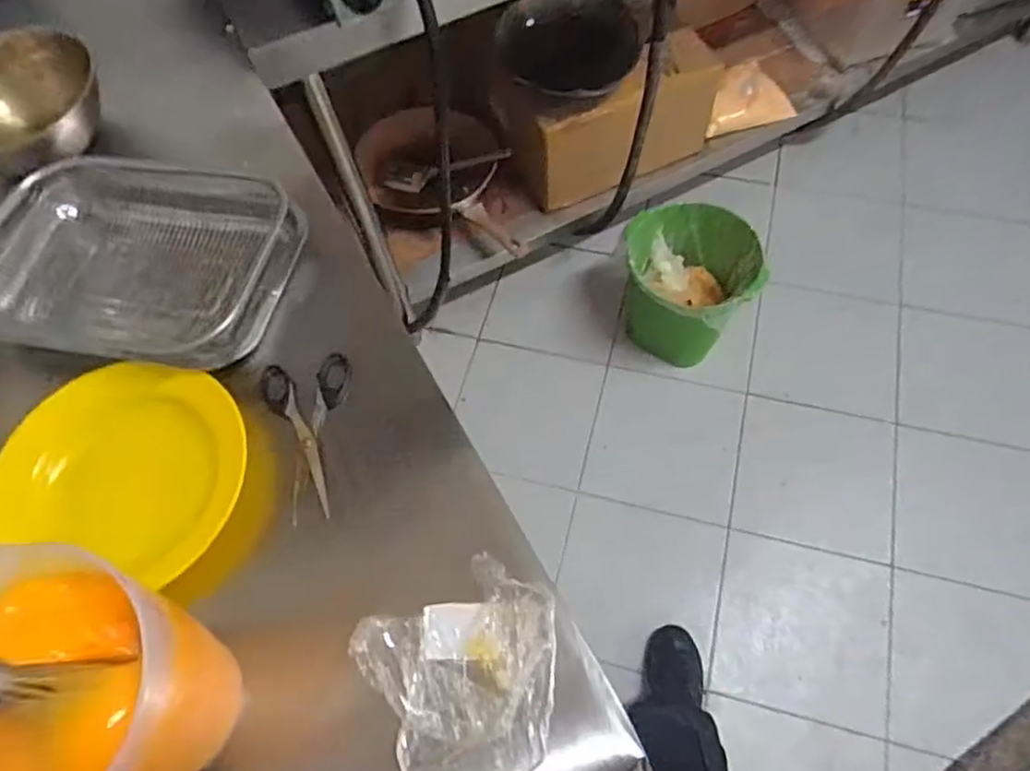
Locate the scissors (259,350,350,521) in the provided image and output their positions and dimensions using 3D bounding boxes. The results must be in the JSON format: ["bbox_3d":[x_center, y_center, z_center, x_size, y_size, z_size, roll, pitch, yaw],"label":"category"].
[{"bbox_3d":[-0.179,0.041,0.594,0.077,0.004,0.150,-12,63,-2],"label":"scissors"}]

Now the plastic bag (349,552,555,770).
[{"bbox_3d":[-0.043,0.203,0.494,0.138,0.033,0.150,5,64,6],"label":"plastic bag"}]

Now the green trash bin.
[{"bbox_3d":[0.357,-0.207,1.420,0.252,0.239,0.244,-1,63,3],"label":"green trash bin"}]

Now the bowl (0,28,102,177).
[{"bbox_3d":[-0.554,-0.309,0.758,0.183,0.076,0.183,-1,63,3],"label":"bowl"}]

